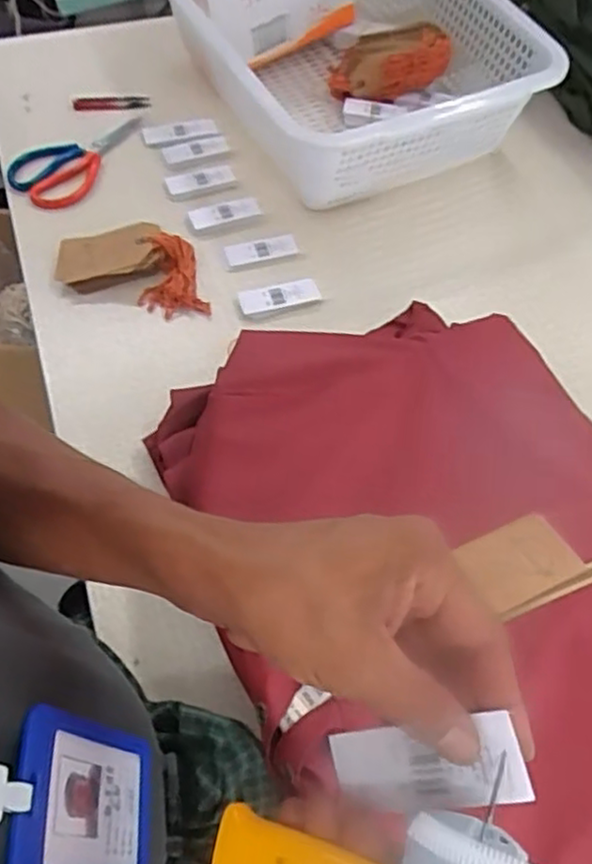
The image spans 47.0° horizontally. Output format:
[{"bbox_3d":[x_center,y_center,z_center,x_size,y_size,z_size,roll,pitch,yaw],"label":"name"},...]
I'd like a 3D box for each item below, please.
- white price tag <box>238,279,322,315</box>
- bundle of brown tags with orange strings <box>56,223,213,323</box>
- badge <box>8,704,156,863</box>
[{"bbox_3d":[-0.017,-0.149,0.745,0.087,0.005,0.030,-14,61,-12],"label":"white price tag"},{"bbox_3d":[-0.181,-0.180,0.743,0.161,0.031,0.098,-1,59,-4],"label":"bundle of brown tags with orange strings"},{"bbox_3d":[-0.091,0.170,0.309,0.004,0.119,0.069,-13,55,9],"label":"badge"}]

